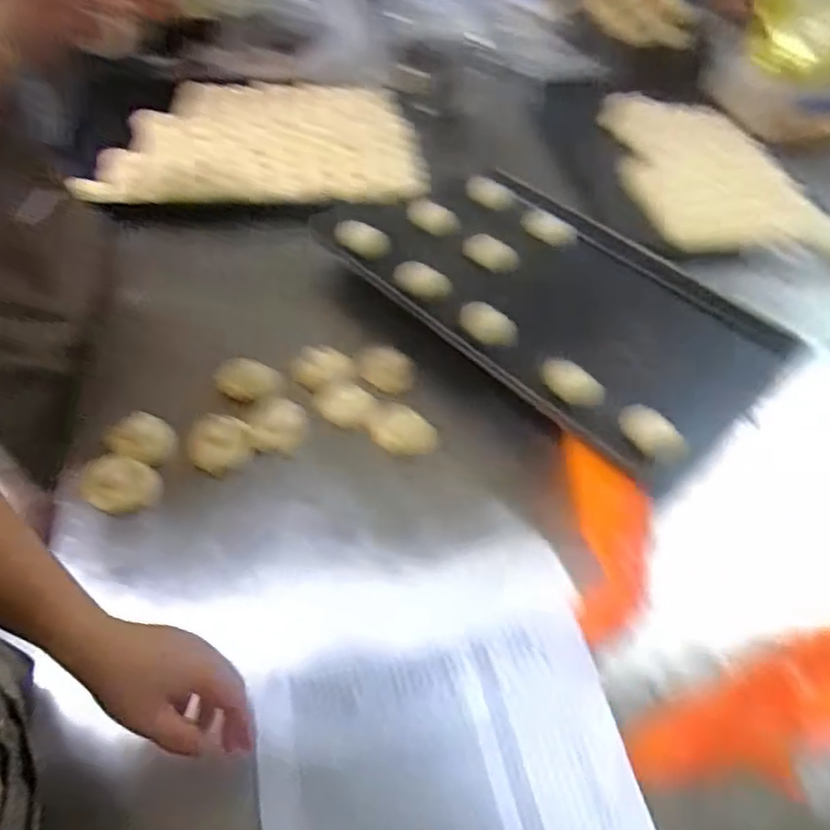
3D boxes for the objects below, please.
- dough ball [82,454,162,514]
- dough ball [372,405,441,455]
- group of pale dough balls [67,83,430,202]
[{"bbox_3d":[-0.298,0.071,0.649,0.072,0.027,0.052,-1,51,-6],"label":"dough ball"},{"bbox_3d":[-0.011,0.019,0.741,0.077,0.032,0.054,16,51,7],"label":"dough ball"},{"bbox_3d":[-0.254,-0.464,1.064,0.520,0.032,0.358,-1,53,-8],"label":"group of pale dough balls"}]

